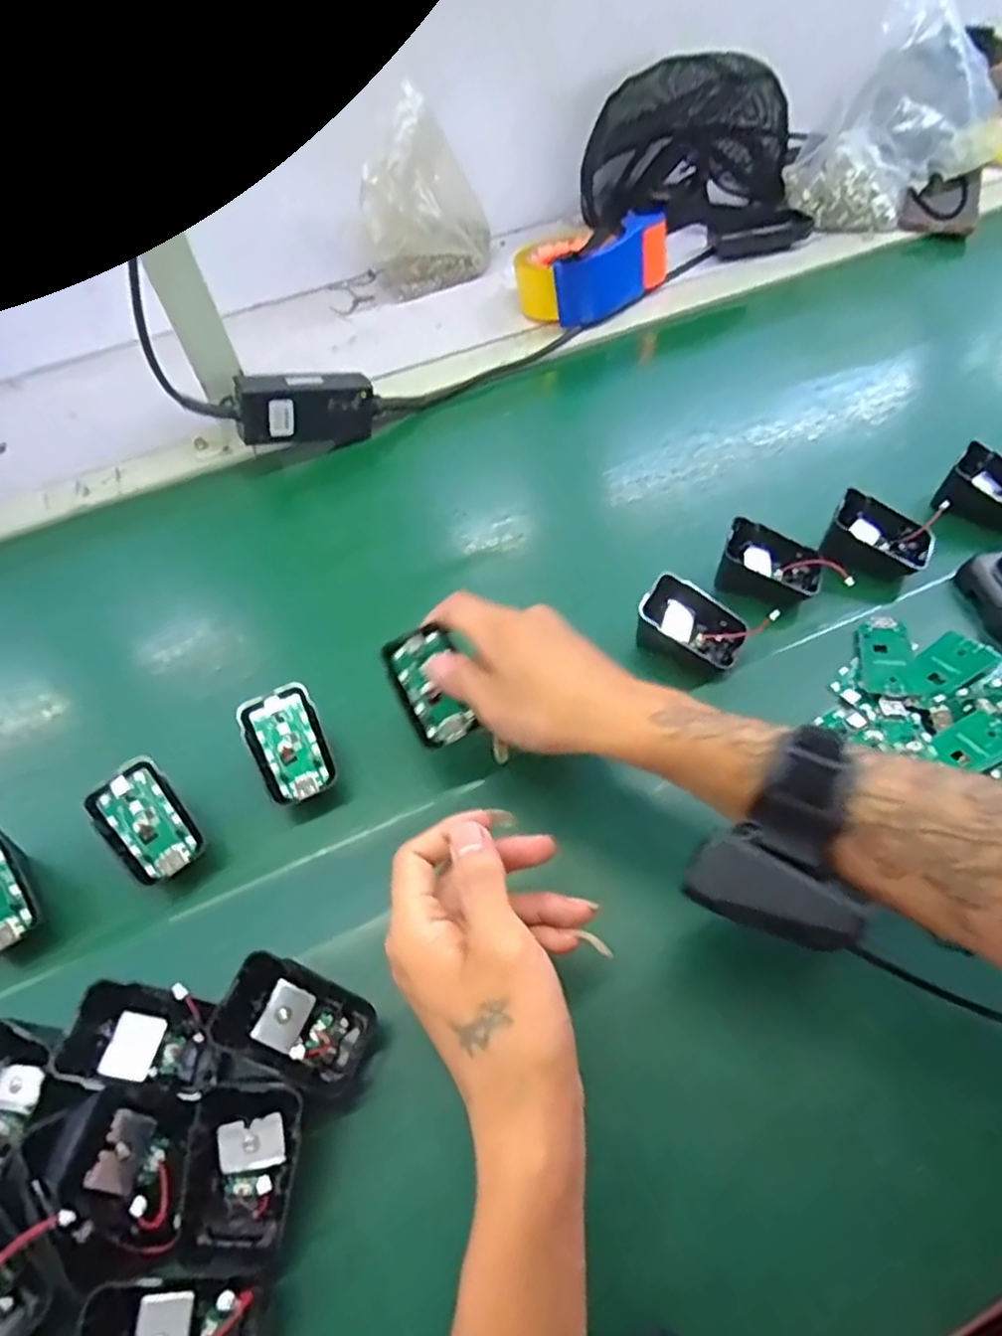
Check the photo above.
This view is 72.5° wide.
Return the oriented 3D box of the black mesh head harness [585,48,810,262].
[{"bbox_3d":[0.219,-0.572,0.770,0.248,0.142,0.192,1,56,5],"label":"black mesh head harness"}]

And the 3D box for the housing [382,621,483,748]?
[{"bbox_3d":[-0.041,0.011,0.403,0.037,0.010,0.068,-23,83,-11],"label":"housing"}]

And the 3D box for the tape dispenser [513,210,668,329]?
[{"bbox_3d":[0.086,-0.418,0.715,0.147,0.072,0.102,-29,59,-14],"label":"tape dispenser"}]

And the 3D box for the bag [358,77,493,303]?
[{"bbox_3d":[-0.081,-0.499,0.737,0.130,0.154,0.098,-4,56,2],"label":"bag"}]

